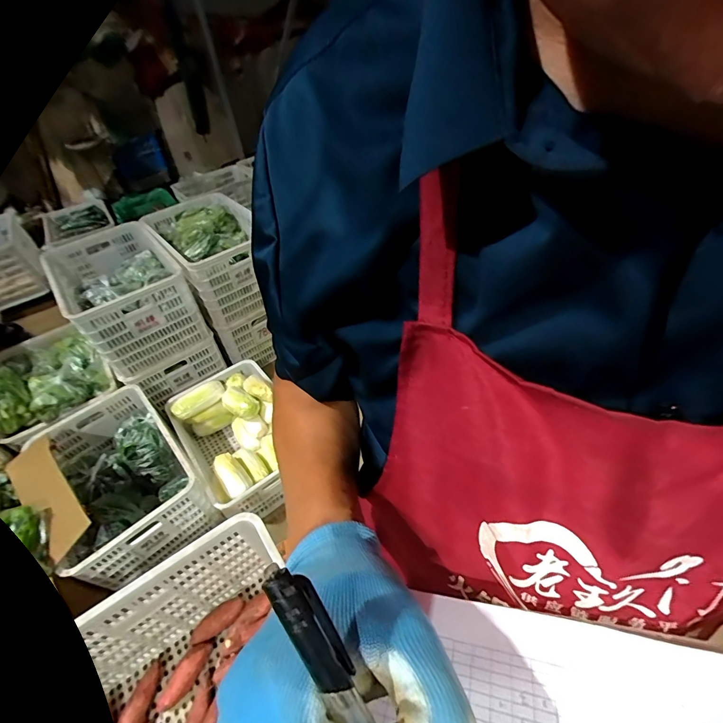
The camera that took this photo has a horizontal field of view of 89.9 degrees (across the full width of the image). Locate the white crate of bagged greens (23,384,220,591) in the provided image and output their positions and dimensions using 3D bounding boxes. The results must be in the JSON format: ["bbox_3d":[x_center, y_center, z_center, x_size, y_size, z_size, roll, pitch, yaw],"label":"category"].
[{"bbox_3d":[-0.851,0.423,1.335,0.394,0.278,0.601,-38,55,-26],"label":"white crate of bagged greens"}]

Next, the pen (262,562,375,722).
[{"bbox_3d":[0.000,0.132,0.131,0.012,0.012,0.129,-29,84,-20],"label":"pen"}]

